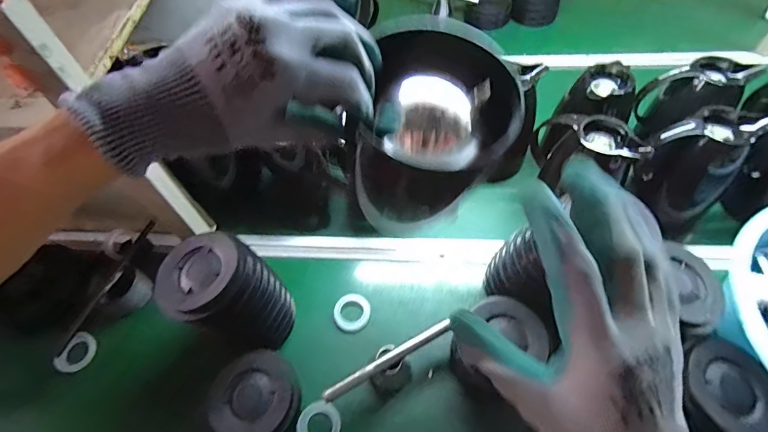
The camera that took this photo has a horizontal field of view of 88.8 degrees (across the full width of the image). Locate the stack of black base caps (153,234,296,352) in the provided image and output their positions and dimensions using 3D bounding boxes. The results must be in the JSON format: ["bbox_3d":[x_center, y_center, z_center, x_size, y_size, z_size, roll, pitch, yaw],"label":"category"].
[{"bbox_3d":[-0.221,0.122,0.563,0.132,0.177,0.115,14,57,14],"label":"stack of black base caps"}]

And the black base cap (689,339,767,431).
[{"bbox_3d":[0.411,0.204,0.461,0.099,0.026,0.105,-2,55,3],"label":"black base cap"}]

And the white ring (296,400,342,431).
[{"bbox_3d":[-0.090,0.289,0.542,0.057,0.012,0.061,0,58,0],"label":"white ring"}]

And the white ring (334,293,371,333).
[{"bbox_3d":[-0.051,0.156,0.634,0.059,0.019,0.056,-2,55,3],"label":"white ring"}]

